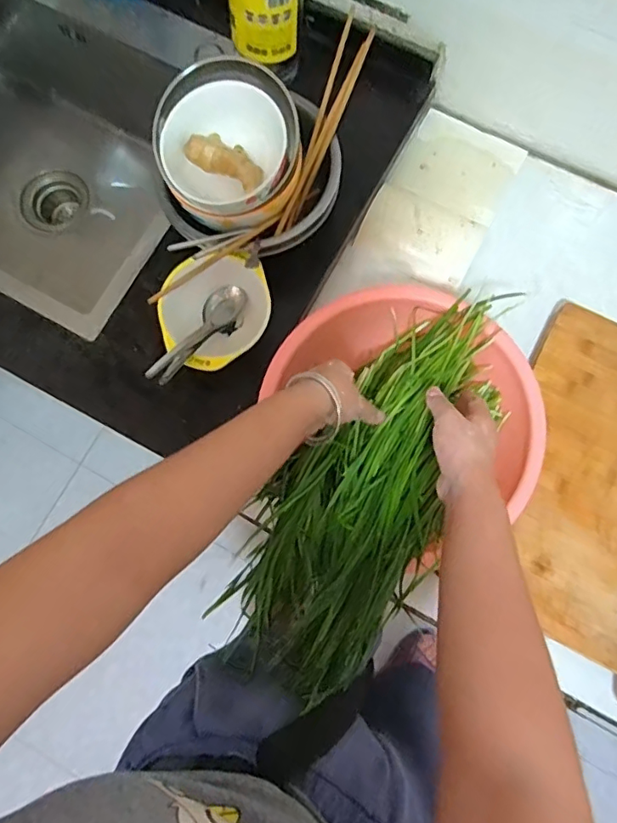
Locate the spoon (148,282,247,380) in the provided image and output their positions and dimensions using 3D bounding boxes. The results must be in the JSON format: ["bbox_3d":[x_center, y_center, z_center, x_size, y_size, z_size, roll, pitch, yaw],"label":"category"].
[{"bbox_3d":[-0.124,-0.086,0.579,0.034,0.033,0.154,32,52,6],"label":"spoon"}]

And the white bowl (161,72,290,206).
[{"bbox_3d":[-0.087,-0.273,0.582,0.132,0.080,0.142,-16,79,-3],"label":"white bowl"}]

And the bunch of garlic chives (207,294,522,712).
[{"bbox_3d":[0.072,0.065,0.543,0.166,0.068,0.412,29,71,6],"label":"bunch of garlic chives"}]

